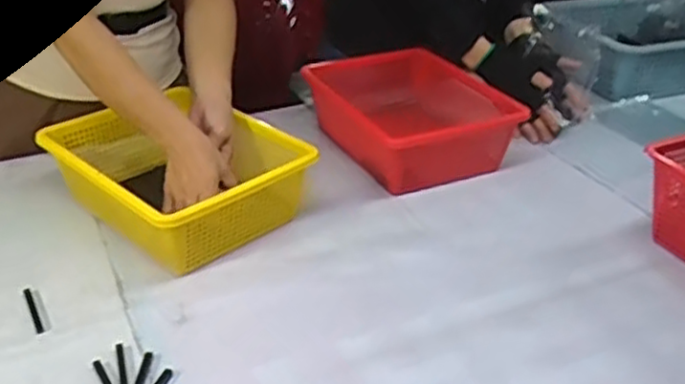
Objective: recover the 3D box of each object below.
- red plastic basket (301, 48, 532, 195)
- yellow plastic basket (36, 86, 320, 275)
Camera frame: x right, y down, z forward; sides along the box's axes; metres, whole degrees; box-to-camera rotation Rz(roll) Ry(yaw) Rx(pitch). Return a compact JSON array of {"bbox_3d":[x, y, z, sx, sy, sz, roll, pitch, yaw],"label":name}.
[{"bbox_3d":[0.102,-0.119,1.128,0.264,0.118,0.290,-14,32,-26],"label":"red plastic basket"},{"bbox_3d":[-0.222,-0.022,0.953,0.311,0.114,0.239,25,37,37],"label":"yellow plastic basket"}]

